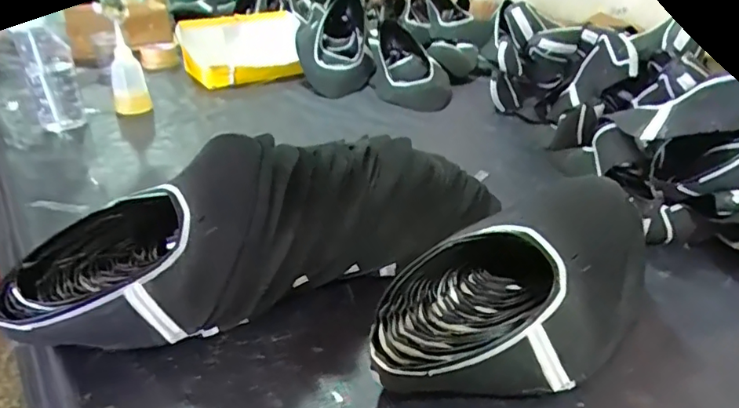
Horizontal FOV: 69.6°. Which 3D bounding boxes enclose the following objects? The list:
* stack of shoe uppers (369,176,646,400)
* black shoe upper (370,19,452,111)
[{"bbox_3d":[0.113,0.077,0.444,0.245,0.131,0.126,-10,28,-19],"label":"stack of shoe uppers"},{"bbox_3d":[0.073,-0.293,1.141,0.136,0.096,0.288,-8,48,-17],"label":"black shoe upper"}]

